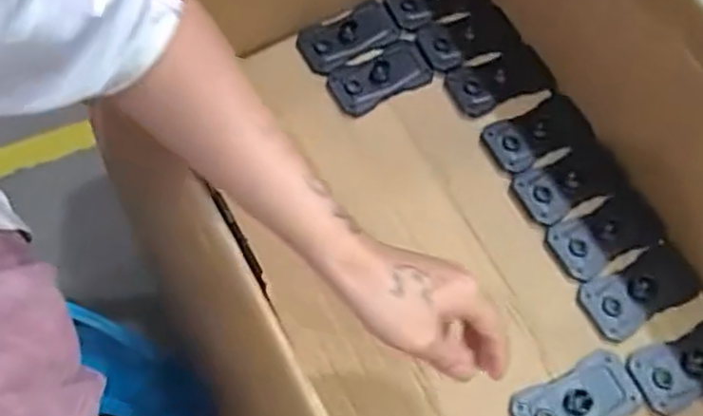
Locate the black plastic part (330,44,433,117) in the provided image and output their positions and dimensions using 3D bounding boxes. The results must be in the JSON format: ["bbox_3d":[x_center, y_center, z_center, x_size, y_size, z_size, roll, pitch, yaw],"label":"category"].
[{"bbox_3d":[0.029,-0.140,0.747,0.102,0.014,0.056,-25,69,-10],"label":"black plastic part"}]

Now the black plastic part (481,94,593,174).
[{"bbox_3d":[0.195,-0.079,0.733,0.107,0.015,0.061,-26,69,-10],"label":"black plastic part"}]

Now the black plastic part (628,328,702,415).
[{"bbox_3d":[0.312,0.138,0.628,0.114,0.017,0.056,-20,68,-8],"label":"black plastic part"}]

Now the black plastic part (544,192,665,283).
[{"bbox_3d":[0.251,0.025,0.690,0.116,0.016,0.061,-26,69,-10],"label":"black plastic part"}]

